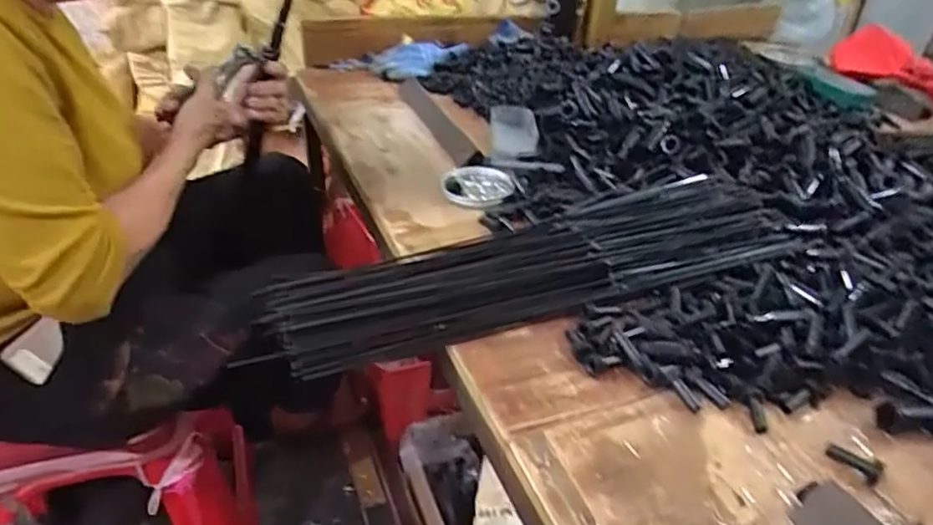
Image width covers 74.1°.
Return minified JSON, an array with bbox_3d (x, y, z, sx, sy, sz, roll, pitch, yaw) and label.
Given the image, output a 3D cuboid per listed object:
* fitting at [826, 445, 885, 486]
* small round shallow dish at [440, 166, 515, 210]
[{"bbox_3d":[0.284,0.147,0.453,0.035,0.011,0.015,24,39,28],"label":"fitting"},{"bbox_3d":[0.014,-0.099,0.782,0.088,0.015,0.101,2,34,-1],"label":"small round shallow dish"}]

